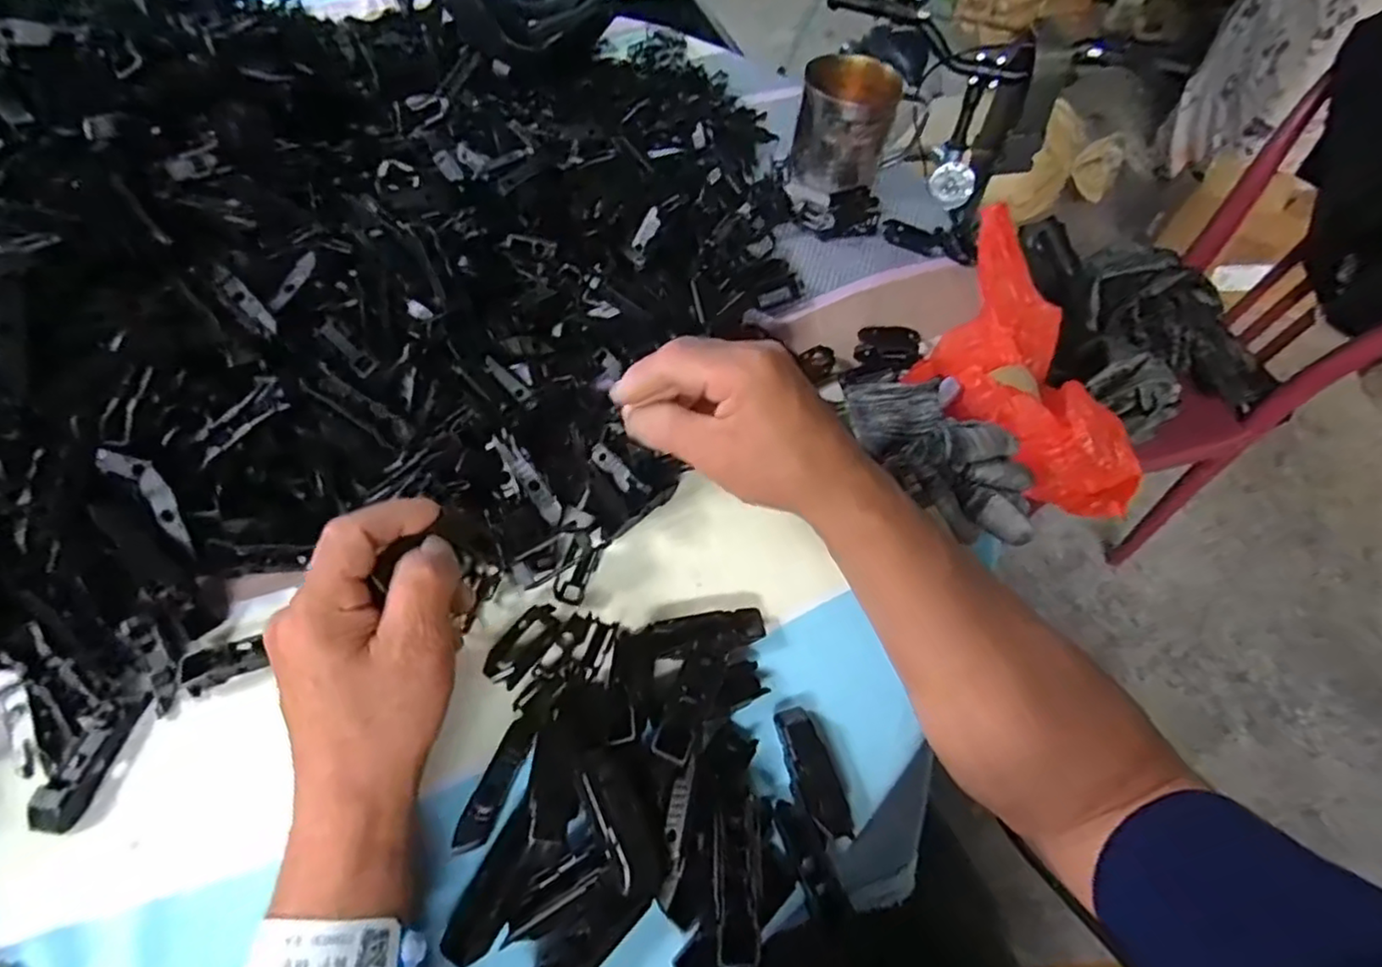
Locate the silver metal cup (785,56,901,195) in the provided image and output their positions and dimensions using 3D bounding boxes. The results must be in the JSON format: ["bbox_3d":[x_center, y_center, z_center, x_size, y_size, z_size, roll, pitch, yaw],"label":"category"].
[{"bbox_3d":[0.143,-0.335,0.625,0.085,0.091,0.089,2,56,-4],"label":"silver metal cup"}]

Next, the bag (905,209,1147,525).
[{"bbox_3d":[0.232,-0.091,0.486,0.129,0.073,0.219,2,56,-4],"label":"bag"}]

